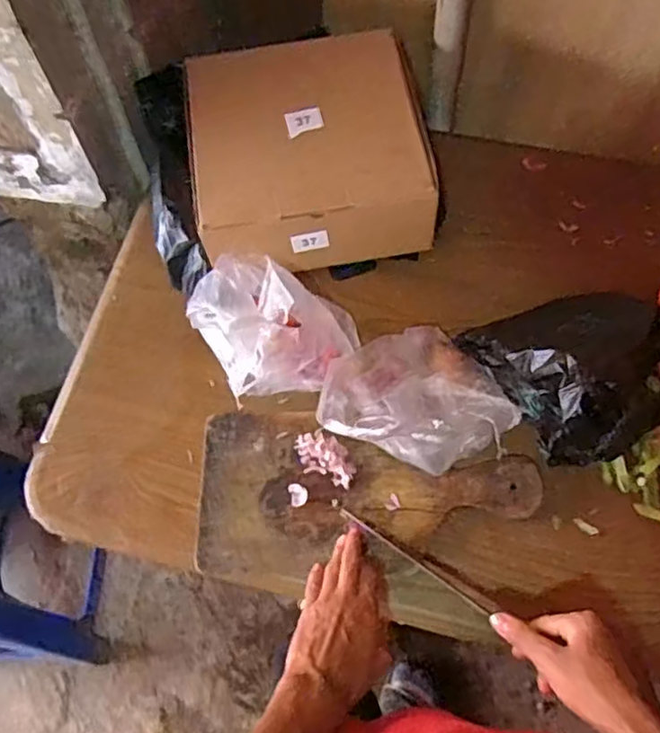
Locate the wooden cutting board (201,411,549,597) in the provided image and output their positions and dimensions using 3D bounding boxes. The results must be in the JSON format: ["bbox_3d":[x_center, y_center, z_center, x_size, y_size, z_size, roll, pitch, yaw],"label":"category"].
[{"bbox_3d":[0.038,0.134,0.687,0.340,0.030,0.171,2,67,2],"label":"wooden cutting board"}]

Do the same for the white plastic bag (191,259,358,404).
[{"bbox_3d":[-0.054,-0.050,0.695,0.166,0.147,0.124,-16,67,-6],"label":"white plastic bag"}]

